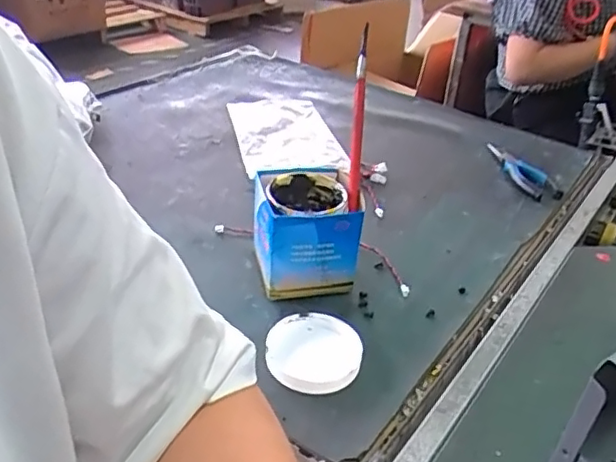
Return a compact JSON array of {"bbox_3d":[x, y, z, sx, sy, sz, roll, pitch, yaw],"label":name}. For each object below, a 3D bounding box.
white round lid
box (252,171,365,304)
[{"bbox_3d":[0.006,0.113,0.558,0.087,0.018,0.086,3,33,-2],"label":"white round lid"},{"bbox_3d":[-0.003,0.003,0.643,0.106,0.105,0.104,1,33,-6],"label":"box"}]

